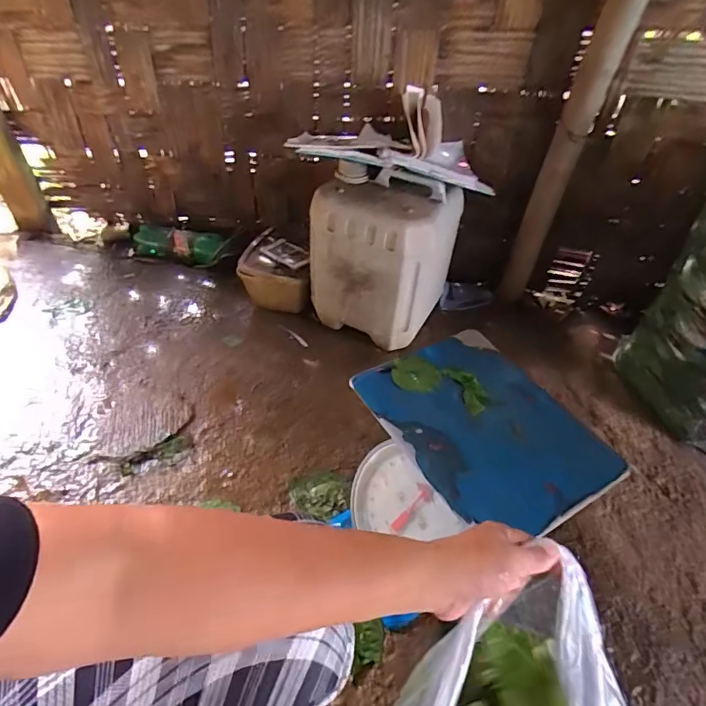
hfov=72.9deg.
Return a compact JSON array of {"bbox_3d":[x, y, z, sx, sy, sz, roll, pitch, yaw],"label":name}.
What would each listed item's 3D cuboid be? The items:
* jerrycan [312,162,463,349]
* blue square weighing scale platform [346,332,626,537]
[{"bbox_3d":[0.059,-0.210,1.024,0.256,0.304,0.181,24,50,17],"label":"jerrycan"},{"bbox_3d":[0.172,0.091,0.632,0.230,0.025,0.292,-22,53,-23],"label":"blue square weighing scale platform"}]

